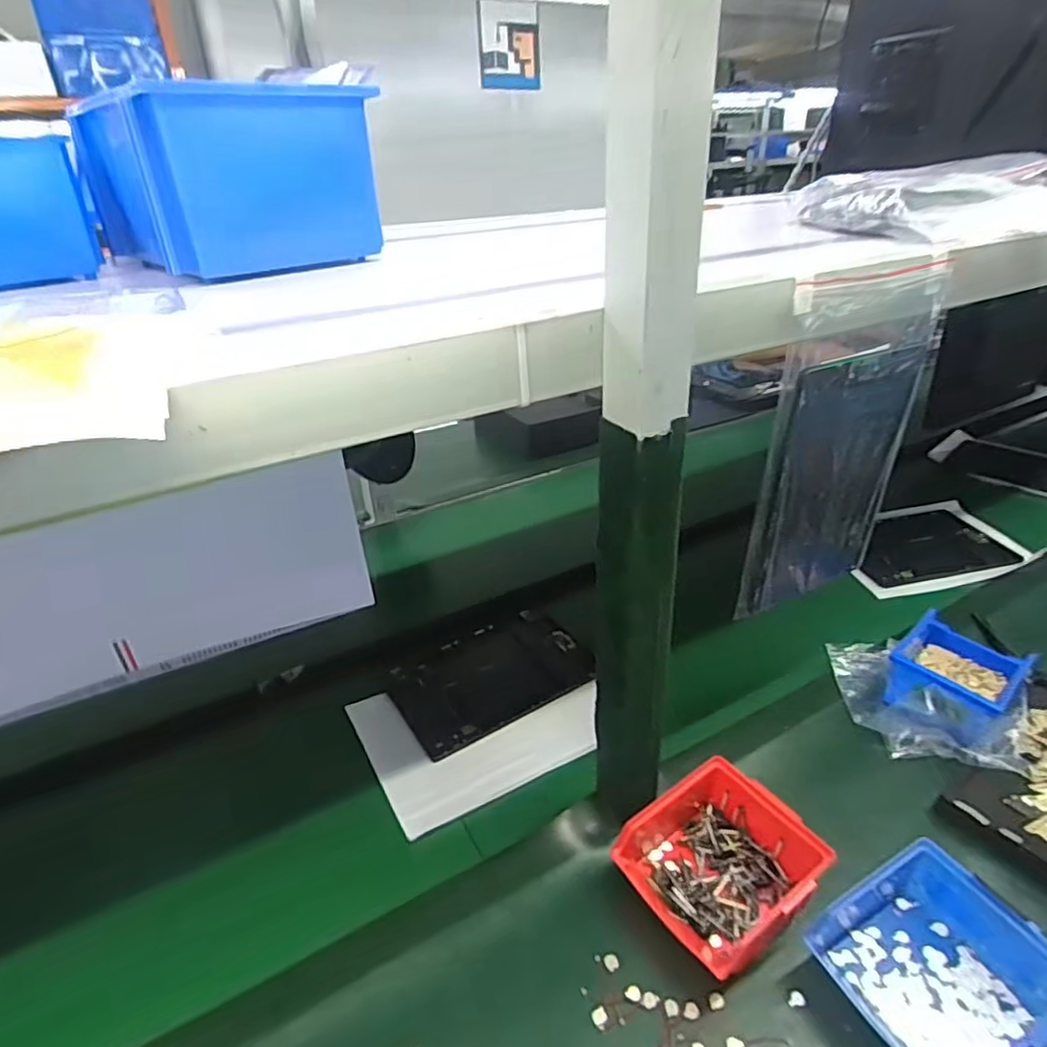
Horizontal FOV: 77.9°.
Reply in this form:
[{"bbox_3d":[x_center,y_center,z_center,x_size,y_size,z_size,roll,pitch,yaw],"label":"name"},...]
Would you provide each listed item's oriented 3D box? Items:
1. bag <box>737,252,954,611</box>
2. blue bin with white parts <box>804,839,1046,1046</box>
[{"bbox_3d":[0.283,-0.066,0.578,0.181,0.305,0.019,-15,32,-22],"label":"bag"},{"bbox_3d":[0.286,0.312,0.456,0.131,0.066,0.130,-18,32,-25],"label":"blue bin with white parts"}]

